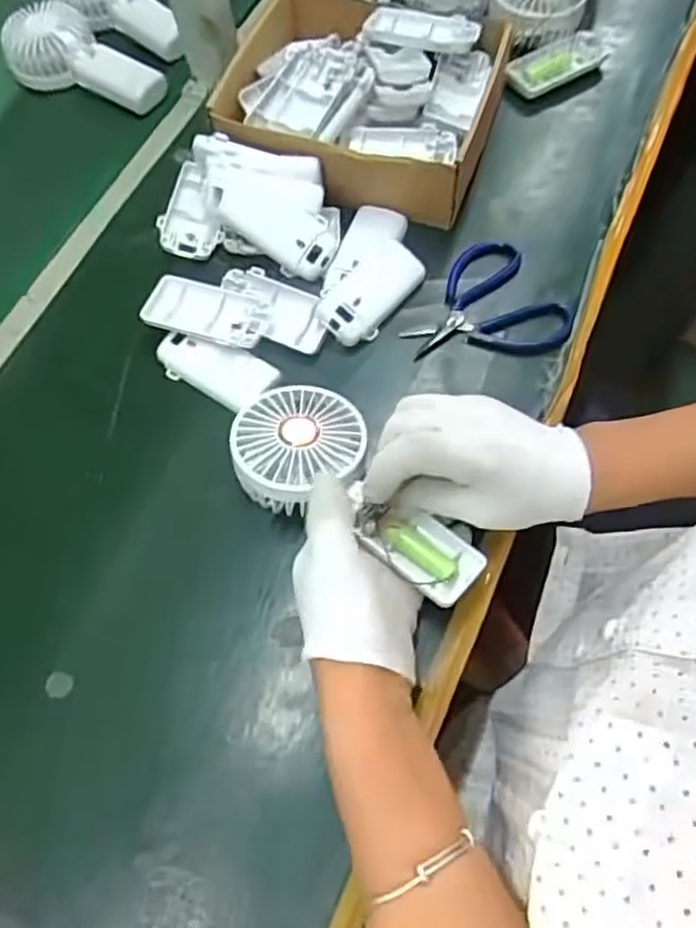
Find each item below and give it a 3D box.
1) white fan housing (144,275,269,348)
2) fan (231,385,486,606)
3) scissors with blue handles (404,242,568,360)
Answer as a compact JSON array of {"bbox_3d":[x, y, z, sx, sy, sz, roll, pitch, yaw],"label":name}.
[{"bbox_3d":[-0.107,-0.116,0.551,0.090,0.017,0.051,16,65,10],"label":"white fan housing"},{"bbox_3d":[0.005,0.018,0.462,0.182,0.033,0.084,39,70,10],"label":"fan"},{"bbox_3d":[0.101,-0.114,0.546,0.117,0.018,0.099,-28,66,-12],"label":"scissors with blue handles"}]

